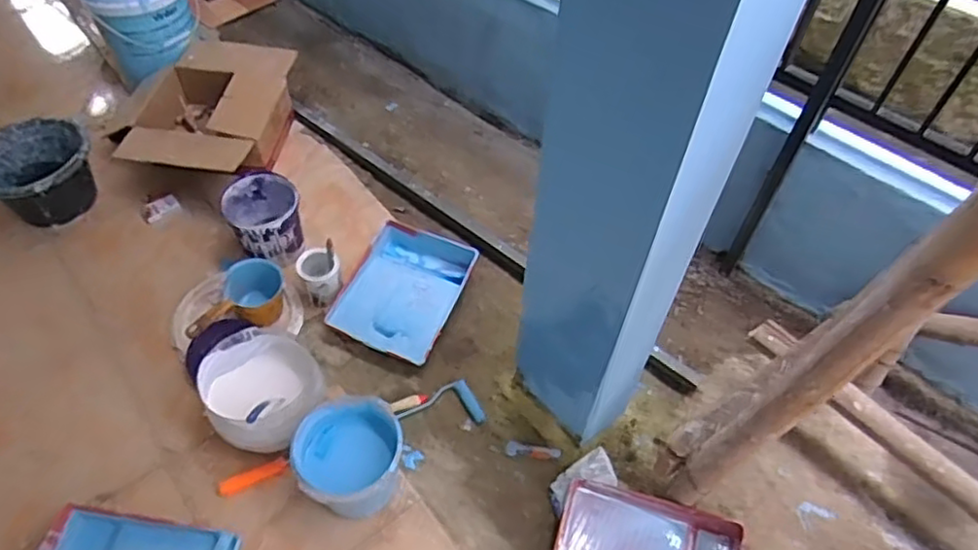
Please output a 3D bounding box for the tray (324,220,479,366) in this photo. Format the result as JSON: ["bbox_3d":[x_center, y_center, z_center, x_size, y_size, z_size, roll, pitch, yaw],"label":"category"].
[{"bbox_3d":[-0.224,0.036,1.760,0.286,0.067,0.386,19,54,12],"label":"tray"}]

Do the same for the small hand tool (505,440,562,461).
[{"bbox_3d":[0.103,0.411,1.524,0.124,0.025,0.036,5,53,1],"label":"small hand tool"}]

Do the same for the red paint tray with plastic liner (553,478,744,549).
[{"bbox_3d":[0.322,0.599,1.359,0.372,0.059,0.269,13,53,7],"label":"red paint tray with plastic liner"}]

